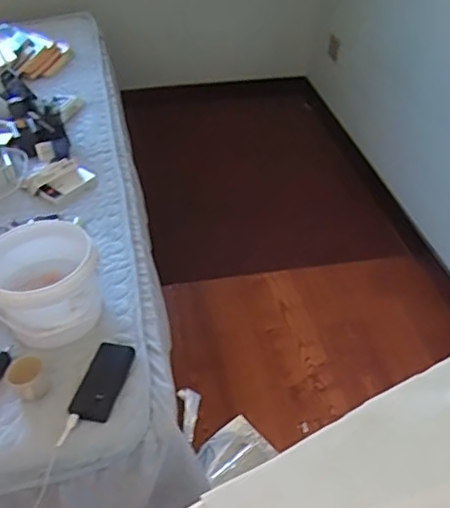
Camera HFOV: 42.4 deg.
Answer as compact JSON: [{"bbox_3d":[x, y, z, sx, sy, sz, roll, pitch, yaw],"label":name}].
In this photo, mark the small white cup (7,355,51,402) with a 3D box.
[{"bbox_3d":[-0.320,0.203,0.945,0.063,0.047,0.063,1,43,-1],"label":"small white cup"}]

